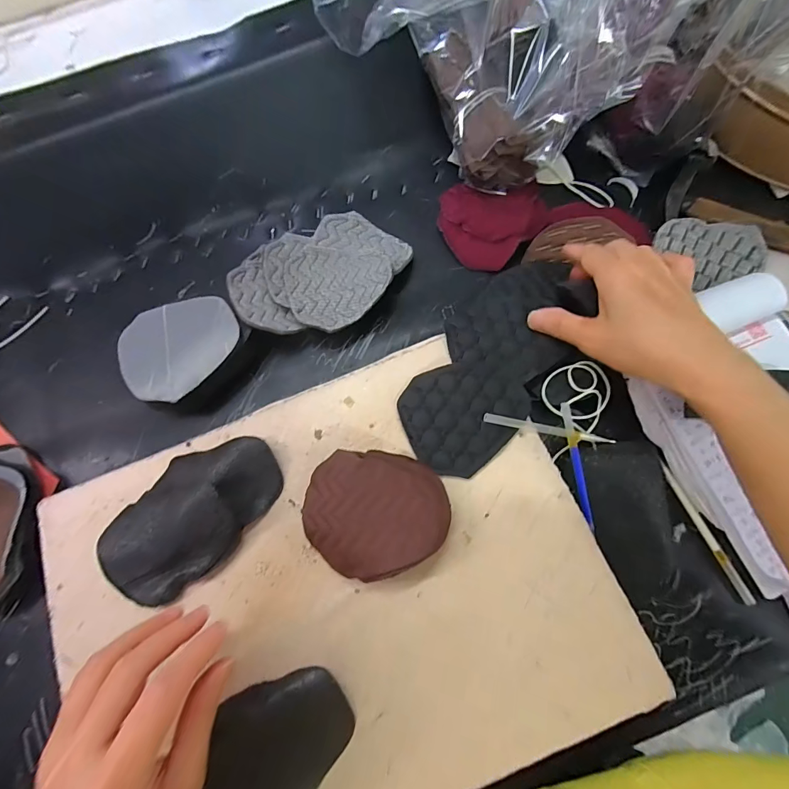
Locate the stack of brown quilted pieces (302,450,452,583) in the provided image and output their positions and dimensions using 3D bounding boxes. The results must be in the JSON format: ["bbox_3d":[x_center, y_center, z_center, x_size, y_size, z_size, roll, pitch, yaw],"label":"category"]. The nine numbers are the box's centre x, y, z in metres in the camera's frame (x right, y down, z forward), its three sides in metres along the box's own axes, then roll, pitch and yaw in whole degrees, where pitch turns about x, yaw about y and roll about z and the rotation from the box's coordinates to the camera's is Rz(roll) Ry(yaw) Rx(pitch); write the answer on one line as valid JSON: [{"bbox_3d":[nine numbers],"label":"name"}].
[{"bbox_3d":[-0.013,0.087,0.285,0.102,0.027,0.084,5,74,4],"label":"stack of brown quilted pieces"}]

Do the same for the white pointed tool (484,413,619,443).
[{"bbox_3d":[0.127,0.029,0.317,0.113,0.011,0.008,11,77,-10],"label":"white pointed tool"}]

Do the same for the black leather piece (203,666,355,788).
[{"bbox_3d":[-0.079,0.231,0.258,0.102,0.006,0.073,-43,80,-9],"label":"black leather piece"}]

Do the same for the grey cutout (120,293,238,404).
[{"bbox_3d":[-0.188,-0.041,0.355,0.105,0.037,0.089,-36,74,-8],"label":"grey cutout"}]

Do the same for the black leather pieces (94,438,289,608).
[{"bbox_3d":[-0.155,0.088,0.293,0.084,0.032,0.137,38,79,12],"label":"black leather pieces"}]

